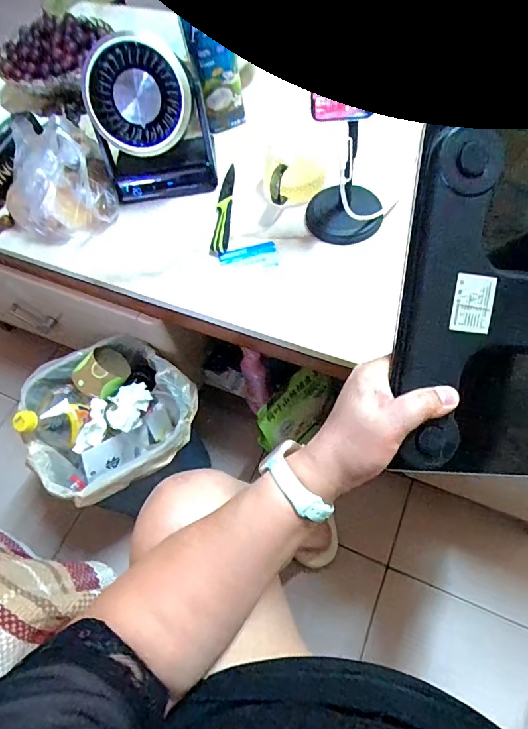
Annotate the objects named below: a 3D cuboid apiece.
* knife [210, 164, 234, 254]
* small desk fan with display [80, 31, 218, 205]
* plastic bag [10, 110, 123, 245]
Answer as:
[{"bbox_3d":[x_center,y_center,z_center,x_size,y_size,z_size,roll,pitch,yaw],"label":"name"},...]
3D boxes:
[{"bbox_3d":[-0.060,-0.246,0.674,0.025,0.009,0.189,-1,61,8],"label":"knife"},{"bbox_3d":[-0.165,-0.353,0.638,0.159,0.186,0.096,-12,62,-2],"label":"small desk fan with display"},{"bbox_3d":[-0.306,-0.270,0.624,0.150,0.160,0.145,-31,62,-9],"label":"plastic bag"}]

